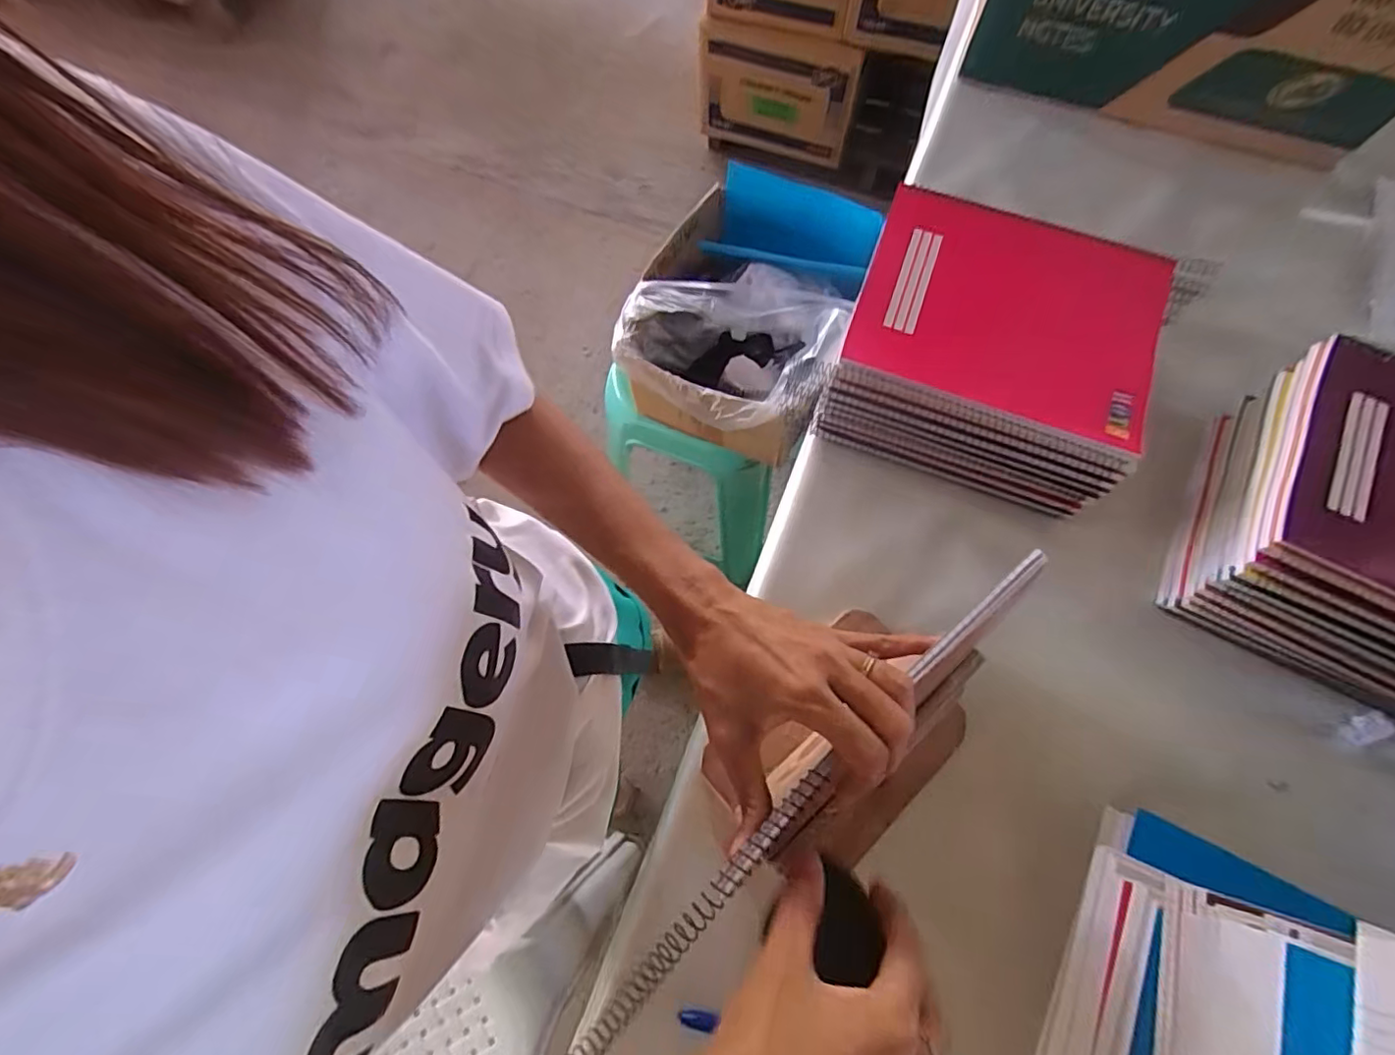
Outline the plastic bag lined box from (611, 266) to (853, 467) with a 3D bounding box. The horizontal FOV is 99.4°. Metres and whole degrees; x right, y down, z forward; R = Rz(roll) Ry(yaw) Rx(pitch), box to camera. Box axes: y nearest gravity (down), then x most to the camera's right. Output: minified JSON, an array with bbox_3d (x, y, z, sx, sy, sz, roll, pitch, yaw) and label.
[{"bbox_3d":[0.041,-0.223,0.777,0.252,0.169,0.218,22,73,7],"label":"plastic bag lined box"}]

